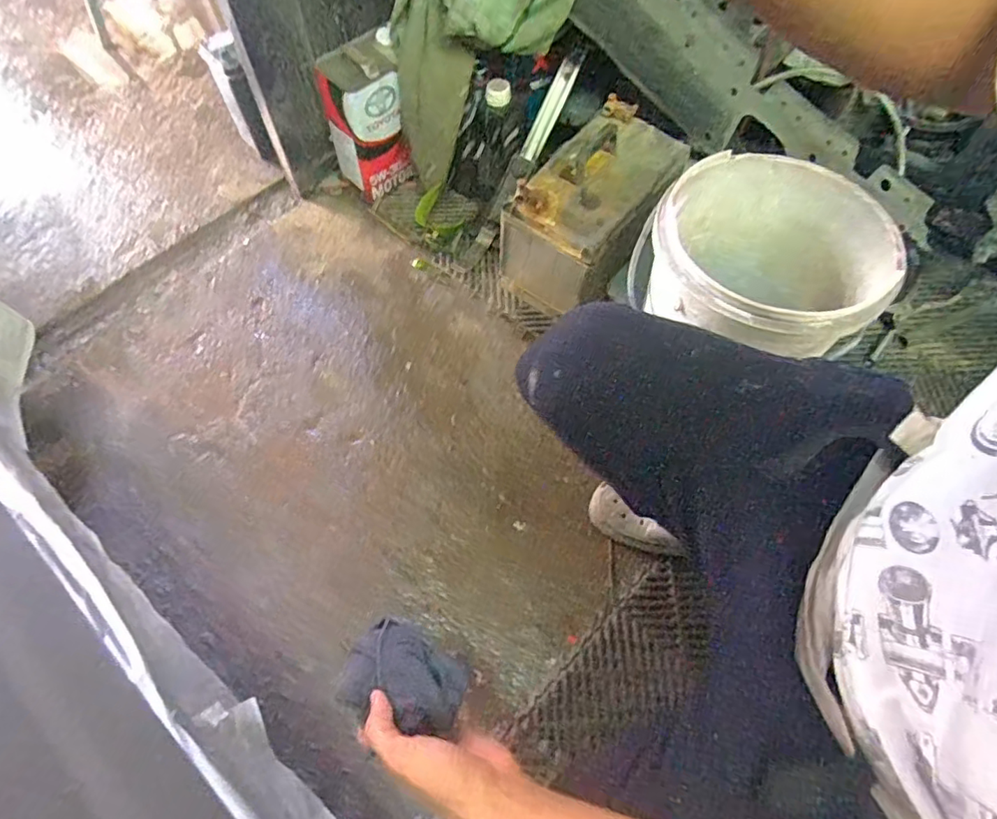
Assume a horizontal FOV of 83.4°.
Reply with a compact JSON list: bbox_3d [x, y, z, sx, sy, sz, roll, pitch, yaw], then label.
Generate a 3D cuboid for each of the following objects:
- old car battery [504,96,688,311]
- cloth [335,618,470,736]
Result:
[{"bbox_3d":[0.161,-0.333,0.973,0.189,0.227,0.280,33,67,15],"label":"old car battery"},{"bbox_3d":[-0.077,0.223,0.464,0.098,0.029,0.069,25,69,8],"label":"cloth"}]

